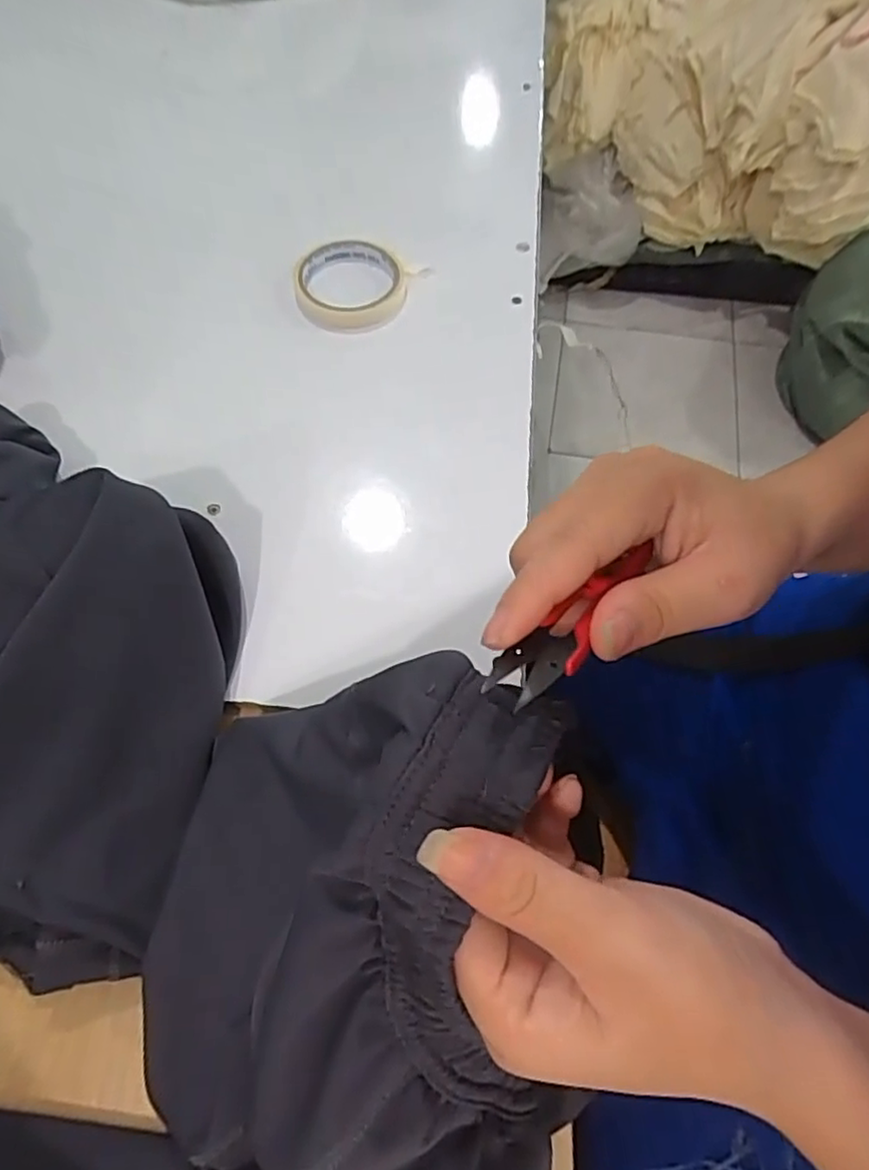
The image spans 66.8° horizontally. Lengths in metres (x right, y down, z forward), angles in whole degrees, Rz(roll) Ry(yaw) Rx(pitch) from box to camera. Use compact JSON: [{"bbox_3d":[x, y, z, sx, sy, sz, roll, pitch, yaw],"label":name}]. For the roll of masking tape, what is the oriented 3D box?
[{"bbox_3d":[-0.068,-0.246,0.540,0.095,0.019,0.093,0,64,0],"label":"roll of masking tape"}]

